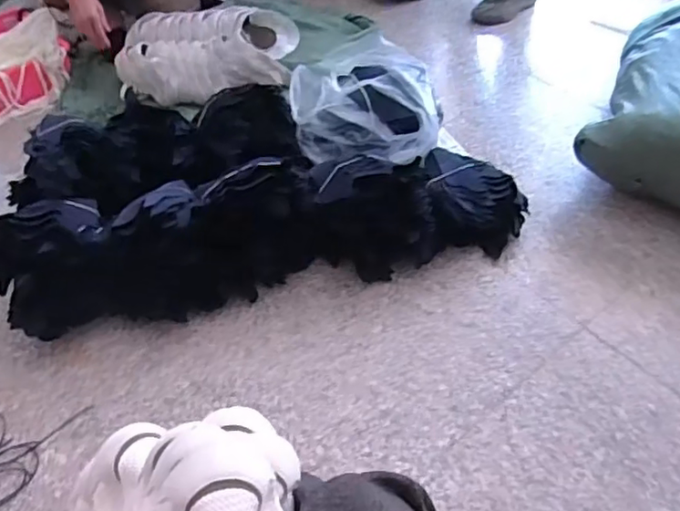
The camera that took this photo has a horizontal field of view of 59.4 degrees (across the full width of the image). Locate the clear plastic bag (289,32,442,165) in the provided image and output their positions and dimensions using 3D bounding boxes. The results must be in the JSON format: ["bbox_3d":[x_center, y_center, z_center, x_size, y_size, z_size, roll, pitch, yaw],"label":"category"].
[{"bbox_3d":[0.054,-0.372,1.428,0.332,0.146,0.353,-8,48,-4],"label":"clear plastic bag"}]

